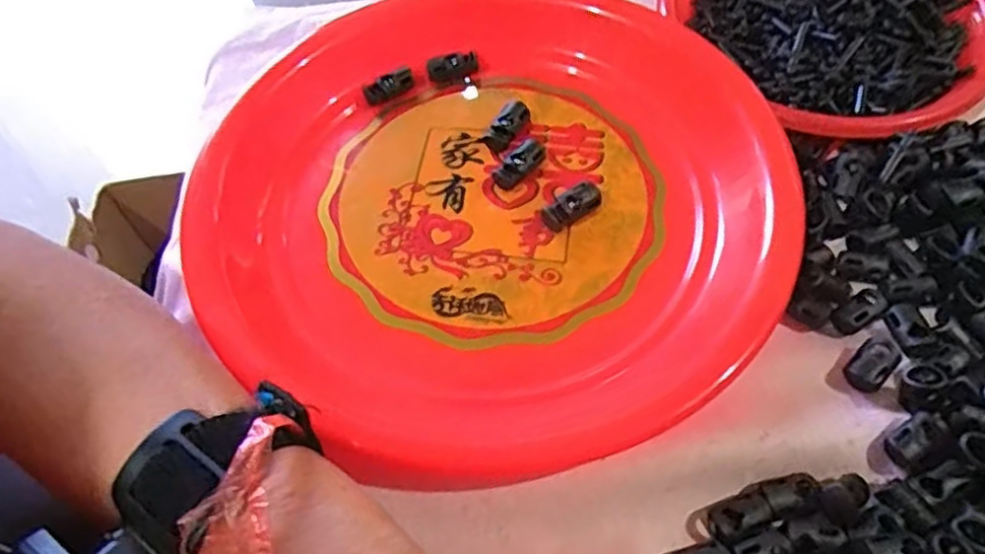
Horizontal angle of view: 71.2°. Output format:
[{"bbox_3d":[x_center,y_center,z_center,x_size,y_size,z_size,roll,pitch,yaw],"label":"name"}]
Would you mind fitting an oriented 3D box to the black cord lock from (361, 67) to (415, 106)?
[{"bbox_3d":[-0.054,-0.100,0.360,0.027,0.006,0.013,-25,103,-10],"label":"black cord lock"}]

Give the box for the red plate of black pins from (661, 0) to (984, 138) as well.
[{"bbox_3d":[0.180,-0.138,0.359,0.139,0.033,0.159,-19,58,-7],"label":"red plate of black pins"}]

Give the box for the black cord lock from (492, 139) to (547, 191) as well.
[{"bbox_3d":[0.013,-0.053,0.325,0.013,0.008,0.030,37,68,24],"label":"black cord lock"}]

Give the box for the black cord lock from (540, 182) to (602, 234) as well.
[{"bbox_3d":[0.036,-0.032,0.310,0.028,0.010,0.013,-34,62,-16],"label":"black cord lock"}]

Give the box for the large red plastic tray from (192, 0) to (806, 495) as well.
[{"bbox_3d":[0.003,-0.042,0.312,0.247,0.026,0.258,30,65,21],"label":"large red plastic tray"}]

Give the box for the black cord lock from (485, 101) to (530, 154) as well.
[{"bbox_3d":[0.008,-0.073,0.336,0.013,0.011,0.030,28,64,20],"label":"black cord lock"}]

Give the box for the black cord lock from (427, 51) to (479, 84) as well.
[{"bbox_3d":[-0.021,-0.111,0.364,0.027,0.010,0.009,-20,59,-8],"label":"black cord lock"}]

